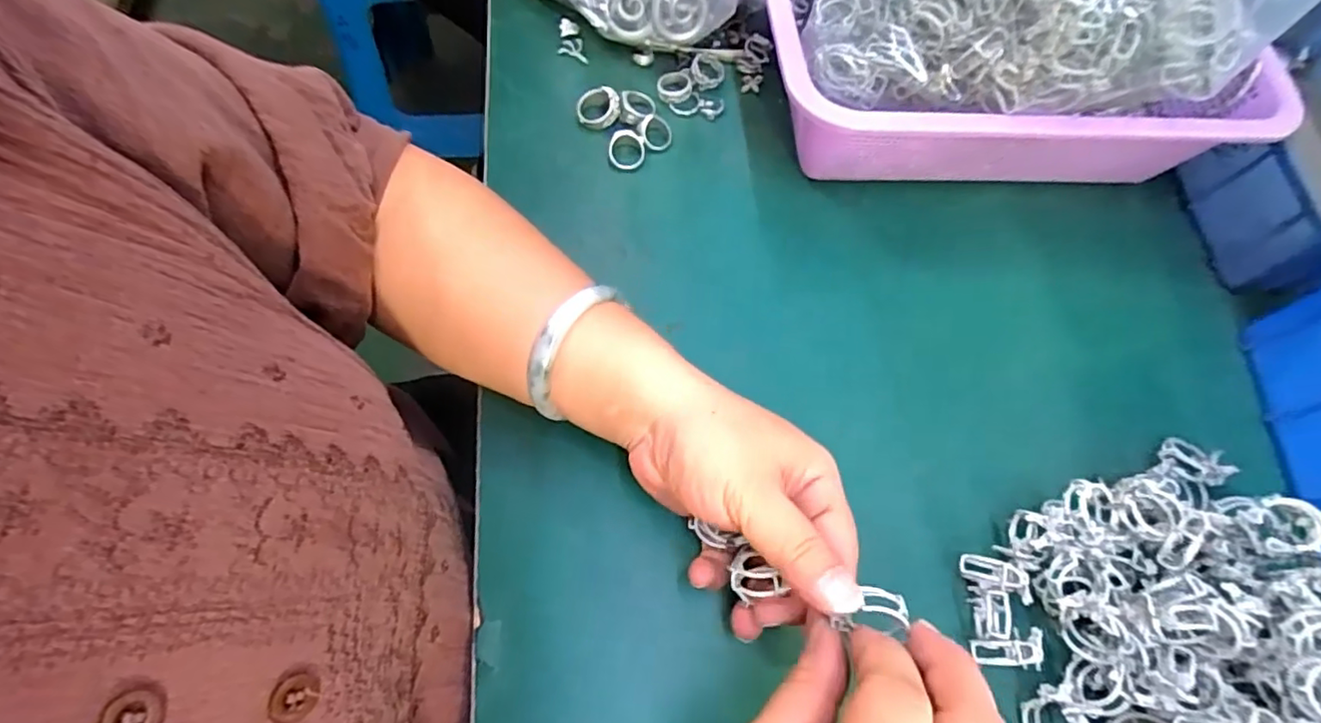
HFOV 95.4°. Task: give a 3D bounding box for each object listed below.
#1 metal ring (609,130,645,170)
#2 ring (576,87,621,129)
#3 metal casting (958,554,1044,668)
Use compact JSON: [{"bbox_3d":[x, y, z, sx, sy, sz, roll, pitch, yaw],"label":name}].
[{"bbox_3d":[-0.022,-0.136,0.386,0.026,0.005,0.026,0,90,-5],"label":"metal ring"},{"bbox_3d":[-0.041,-0.167,0.396,0.028,0.008,0.027,6,100,7],"label":"ring"},{"bbox_3d":[0.157,0.115,0.277,0.033,0.013,0.045,8,66,0],"label":"metal casting"}]

